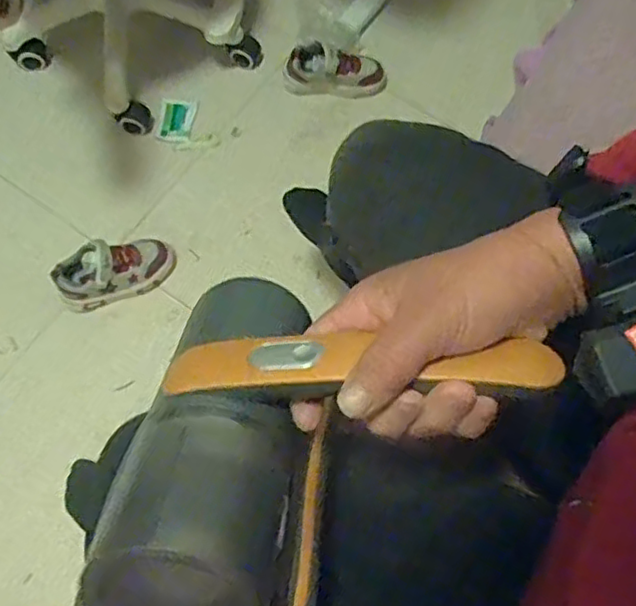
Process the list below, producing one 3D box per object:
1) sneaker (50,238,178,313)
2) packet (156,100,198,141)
[{"bbox_3d":[-0.344,-0.054,1.118,0.201,0.088,0.080,-23,69,-10],"label":"sneaker"},{"bbox_3d":[-0.280,-0.362,1.292,0.065,0.015,0.090,8,67,3],"label":"packet"}]

